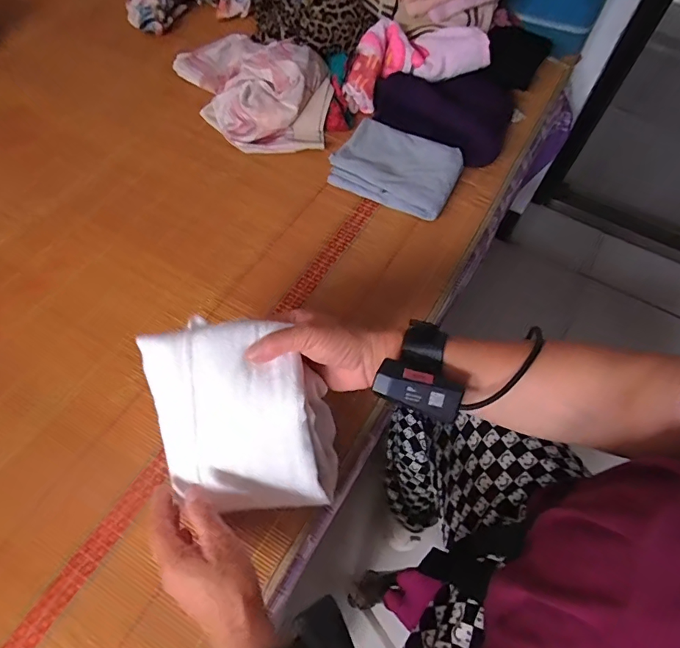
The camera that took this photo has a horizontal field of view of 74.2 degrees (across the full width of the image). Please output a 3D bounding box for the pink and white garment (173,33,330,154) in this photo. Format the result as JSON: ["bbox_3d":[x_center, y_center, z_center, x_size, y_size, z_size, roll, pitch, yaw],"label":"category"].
[{"bbox_3d":[-0.142,-0.415,0.755,0.196,0.088,0.321,-29,66,-17],"label":"pink and white garment"}]

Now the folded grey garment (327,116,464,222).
[{"bbox_3d":[0.088,-0.243,0.704,0.183,0.037,0.133,25,63,10],"label":"folded grey garment"}]

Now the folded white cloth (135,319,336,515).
[{"bbox_3d":[-0.090,0.088,0.412,0.147,0.042,0.183,-6,102,8],"label":"folded white cloth"}]

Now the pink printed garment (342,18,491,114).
[{"bbox_3d":[0.121,-0.440,0.752,0.234,0.084,0.106,-8,61,8],"label":"pink printed garment"}]

